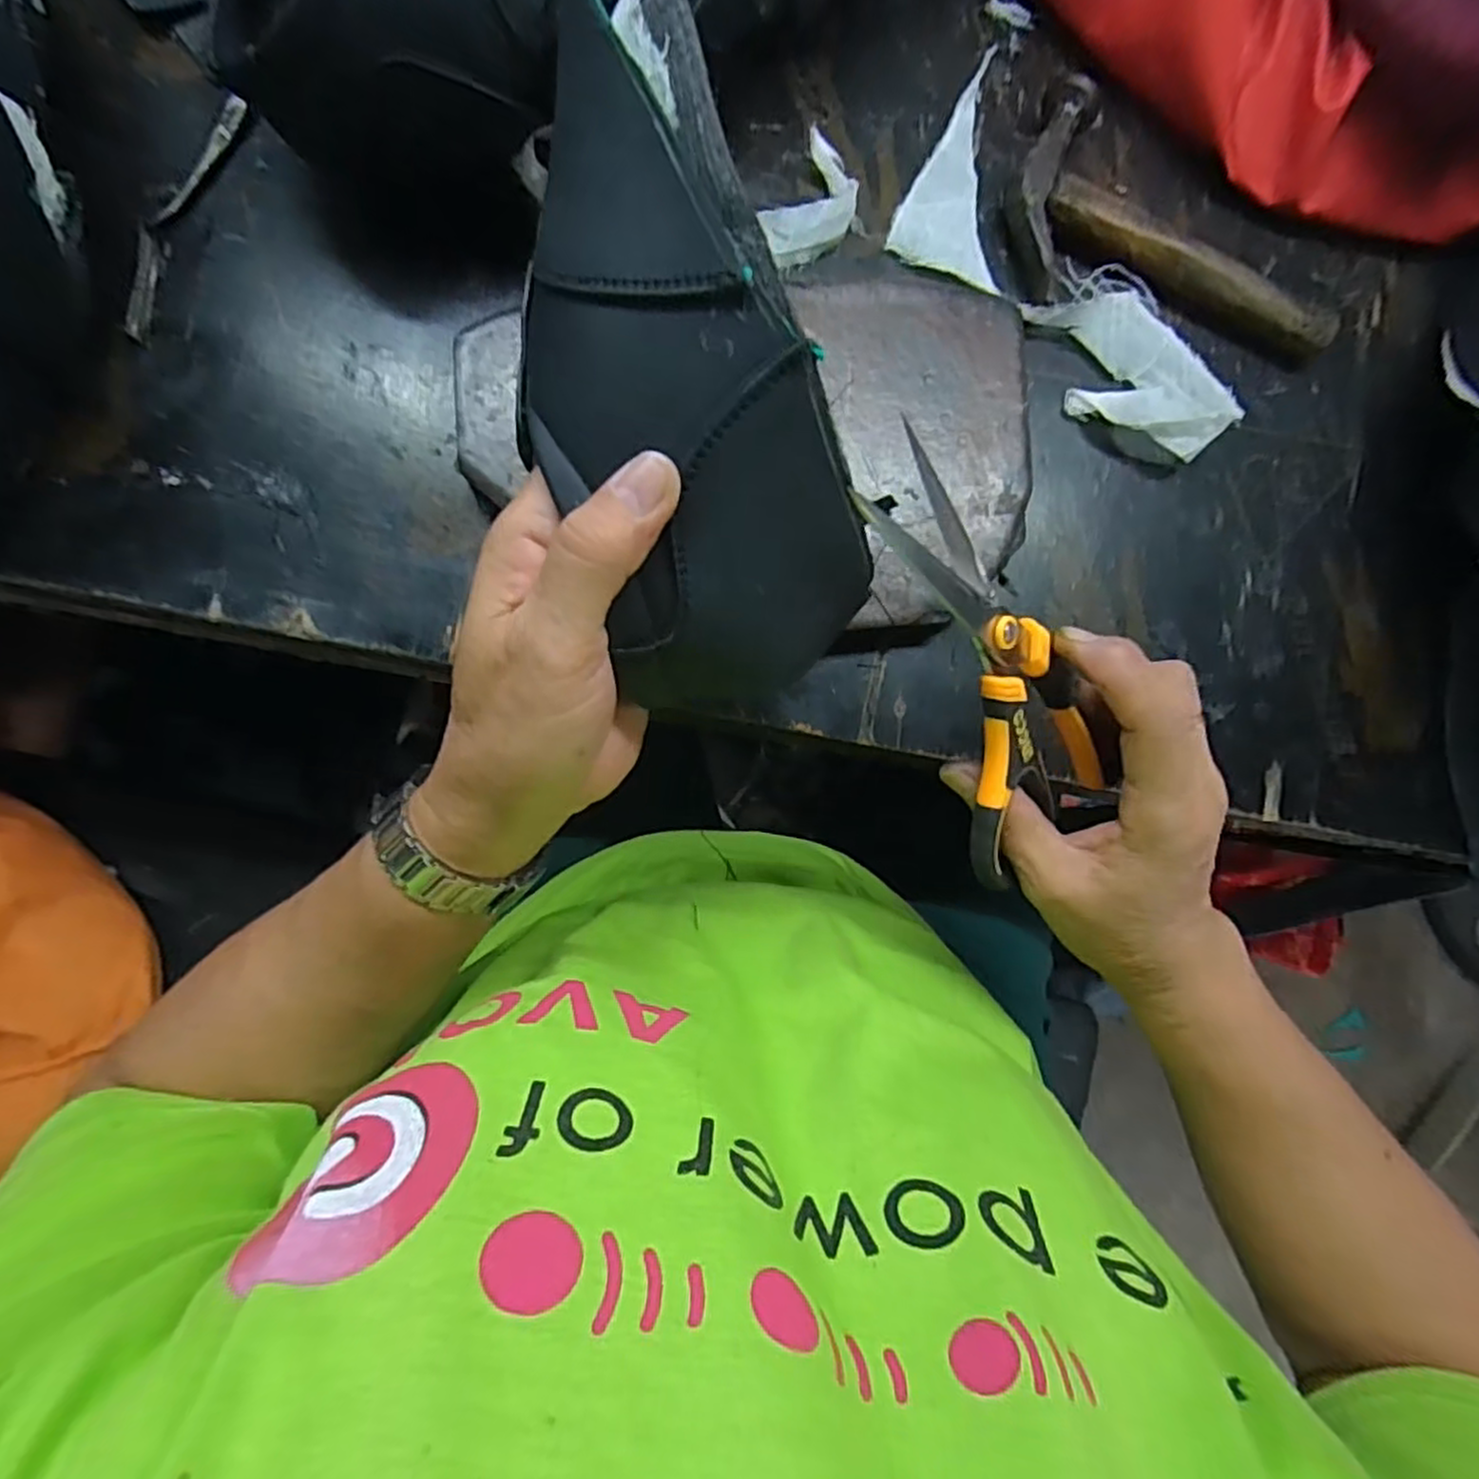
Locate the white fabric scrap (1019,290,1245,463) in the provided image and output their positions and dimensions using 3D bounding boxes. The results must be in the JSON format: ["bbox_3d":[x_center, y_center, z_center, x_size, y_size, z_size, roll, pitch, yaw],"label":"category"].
[{"bbox_3d":[0.203,-0.195,0.381,0.113,0.032,0.064,32,84,-3],"label":"white fabric scrap"}]

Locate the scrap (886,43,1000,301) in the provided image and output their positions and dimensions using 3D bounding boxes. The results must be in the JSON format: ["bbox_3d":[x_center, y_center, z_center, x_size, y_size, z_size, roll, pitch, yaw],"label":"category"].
[{"bbox_3d":[0.110,-0.297,0.384,0.055,0.014,0.126,5,87,-5],"label":"scrap"}]

